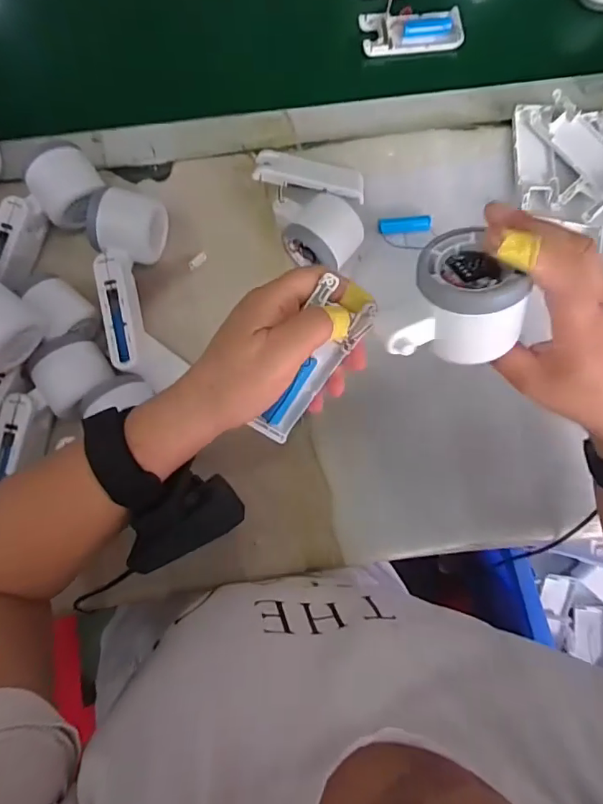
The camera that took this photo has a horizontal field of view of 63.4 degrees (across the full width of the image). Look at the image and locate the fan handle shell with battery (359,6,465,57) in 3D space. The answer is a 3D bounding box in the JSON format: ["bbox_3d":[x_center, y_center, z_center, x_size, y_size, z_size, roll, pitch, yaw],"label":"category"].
[{"bbox_3d":[0.115,-0.390,0.511,0.104,0.020,0.043,-7,82,-4],"label":"fan handle shell with battery"}]

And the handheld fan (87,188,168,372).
[{"bbox_3d":[-0.160,-0.107,0.437,0.058,0.050,0.163,4,81,-2],"label":"handheld fan"}]

